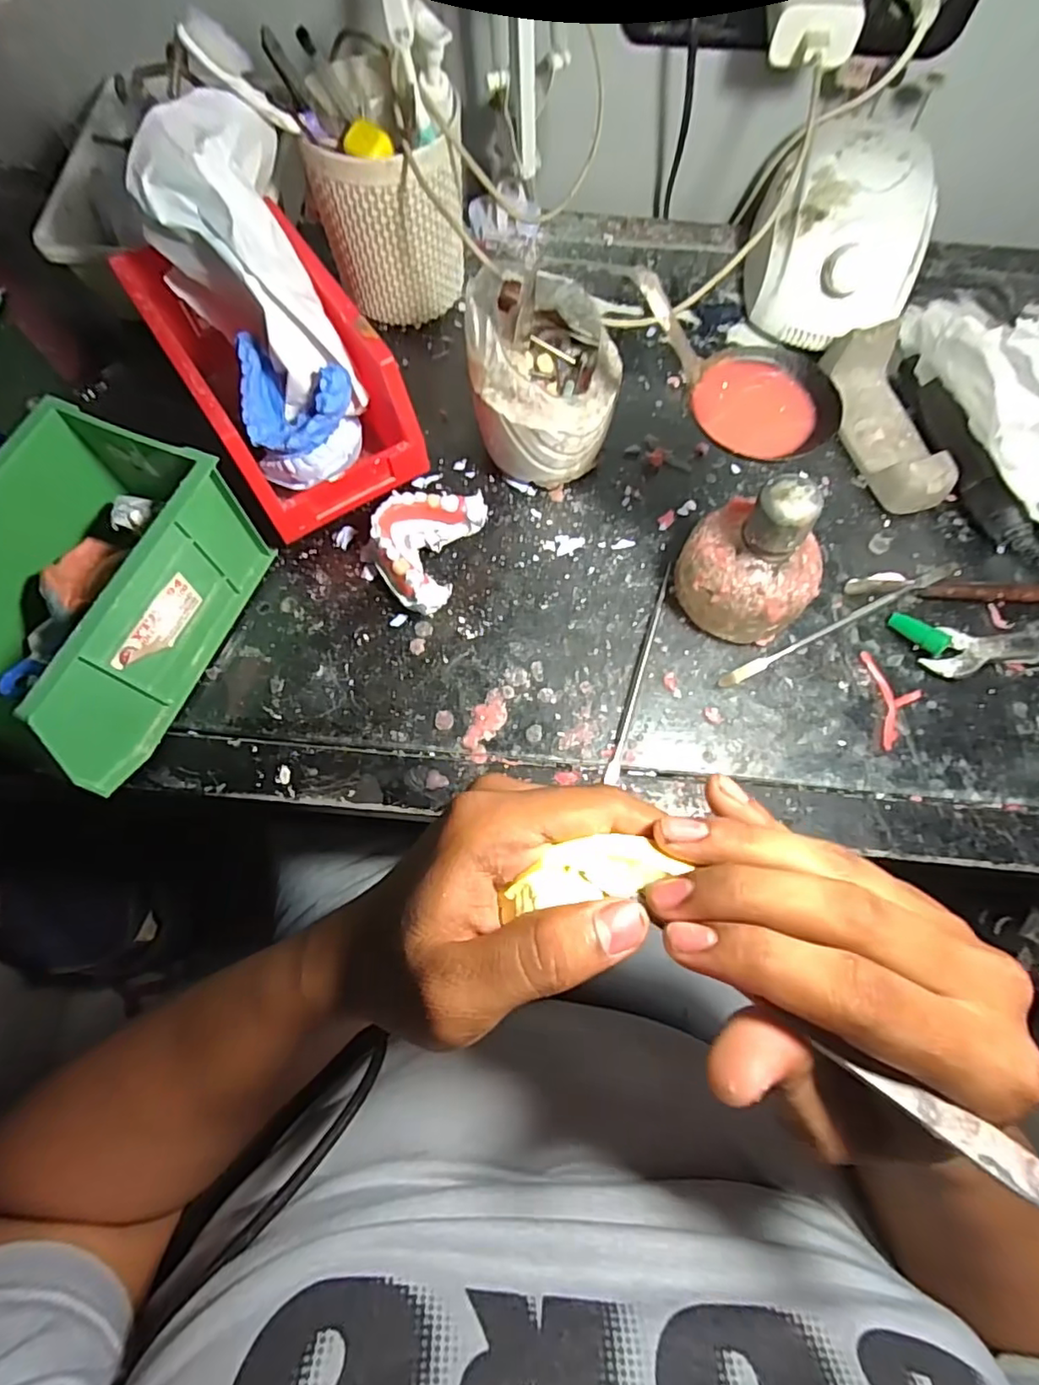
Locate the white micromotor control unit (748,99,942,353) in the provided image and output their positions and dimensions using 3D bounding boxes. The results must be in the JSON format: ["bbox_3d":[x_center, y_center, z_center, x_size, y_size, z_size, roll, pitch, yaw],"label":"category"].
[{"bbox_3d":[0.225,-0.317,0.417,0.109,0.080,0.138,20,72,5],"label":"white micromotor control unit"}]

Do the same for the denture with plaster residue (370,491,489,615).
[{"bbox_3d":[-0.059,-0.088,0.360,0.056,0.031,0.078,21,72,5],"label":"denture with plaster residue"}]

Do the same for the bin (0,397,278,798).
[{"bbox_3d":[-0.226,-0.048,0.312,0.097,0.086,0.161,23,72,5],"label":"bin"}]

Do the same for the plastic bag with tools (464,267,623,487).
[{"bbox_3d":[0.015,-0.182,0.359,0.089,0.096,0.083,-2,72,-3],"label":"plastic bag with tools"}]

